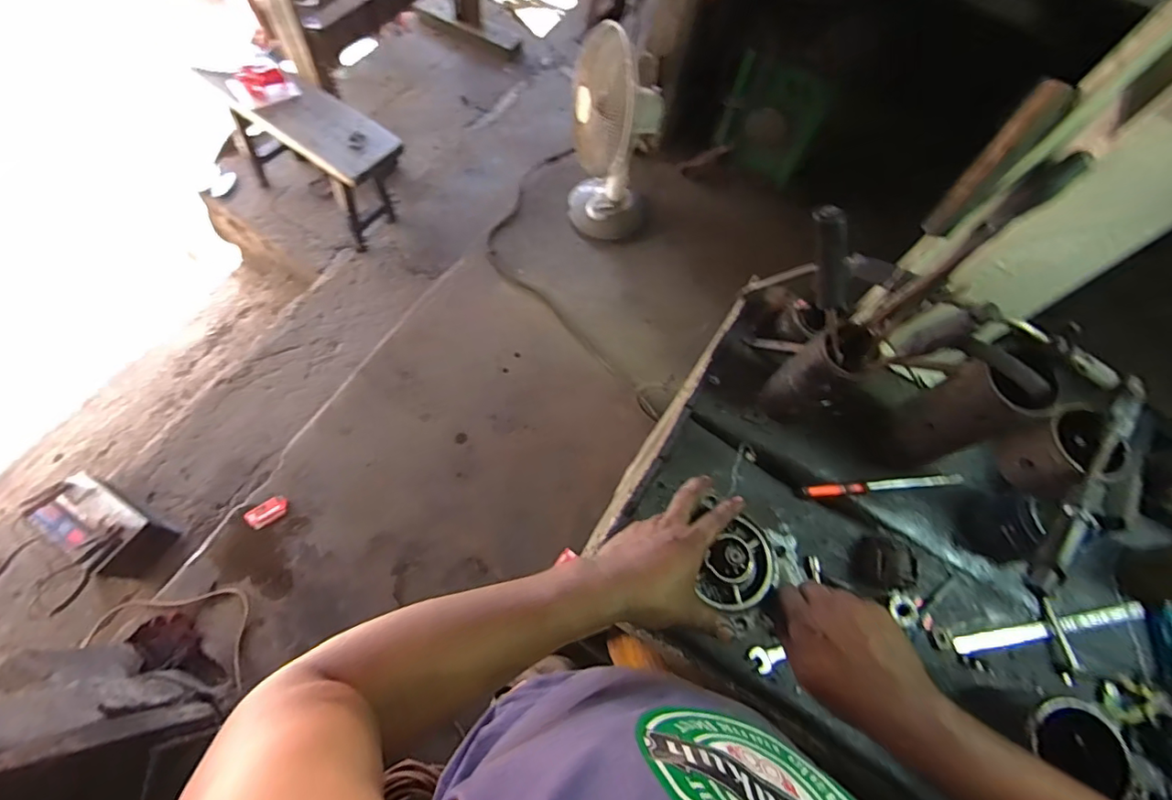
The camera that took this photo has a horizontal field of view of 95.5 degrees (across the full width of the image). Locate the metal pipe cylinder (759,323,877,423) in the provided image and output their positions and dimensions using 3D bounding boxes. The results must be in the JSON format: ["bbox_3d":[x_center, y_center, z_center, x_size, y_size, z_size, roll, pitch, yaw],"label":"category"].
[{"bbox_3d":[0.313,-0.029,0.728,0.070,0.174,0.083,-36,74,-19],"label":"metal pipe cylinder"}]

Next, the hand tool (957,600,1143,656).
[{"bbox_3d":[0.626,0.306,0.714,0.284,0.018,0.023,-8,62,-6],"label":"hand tool"}]

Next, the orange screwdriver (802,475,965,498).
[{"bbox_3d":[0.425,0.122,0.764,0.220,0.021,0.019,-2,66,-7],"label":"orange screwdriver"}]

